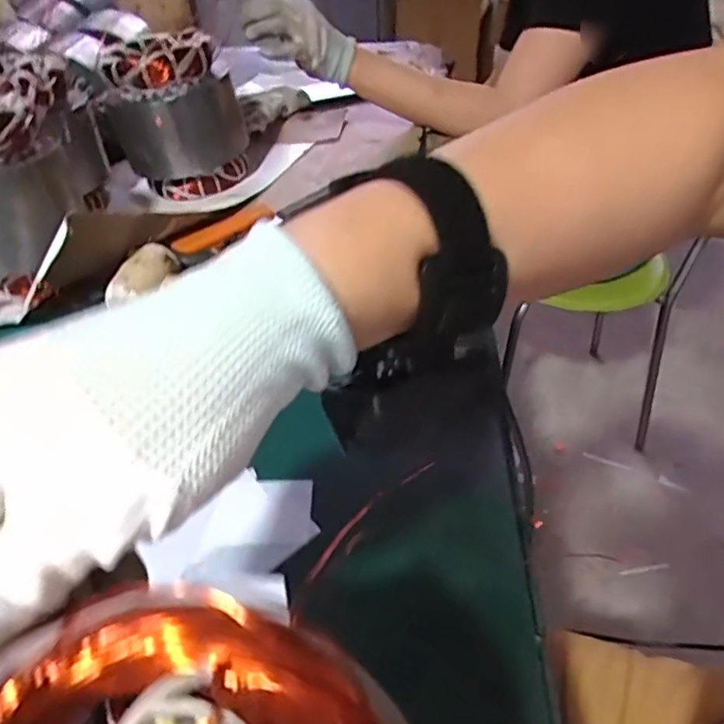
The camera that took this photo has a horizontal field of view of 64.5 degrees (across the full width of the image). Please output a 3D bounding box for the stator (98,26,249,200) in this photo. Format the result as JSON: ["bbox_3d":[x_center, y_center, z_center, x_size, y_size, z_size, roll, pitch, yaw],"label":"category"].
[{"bbox_3d":[-0.223,-0.294,0.698,0.131,0.162,0.115,8,44,12],"label":"stator"}]

